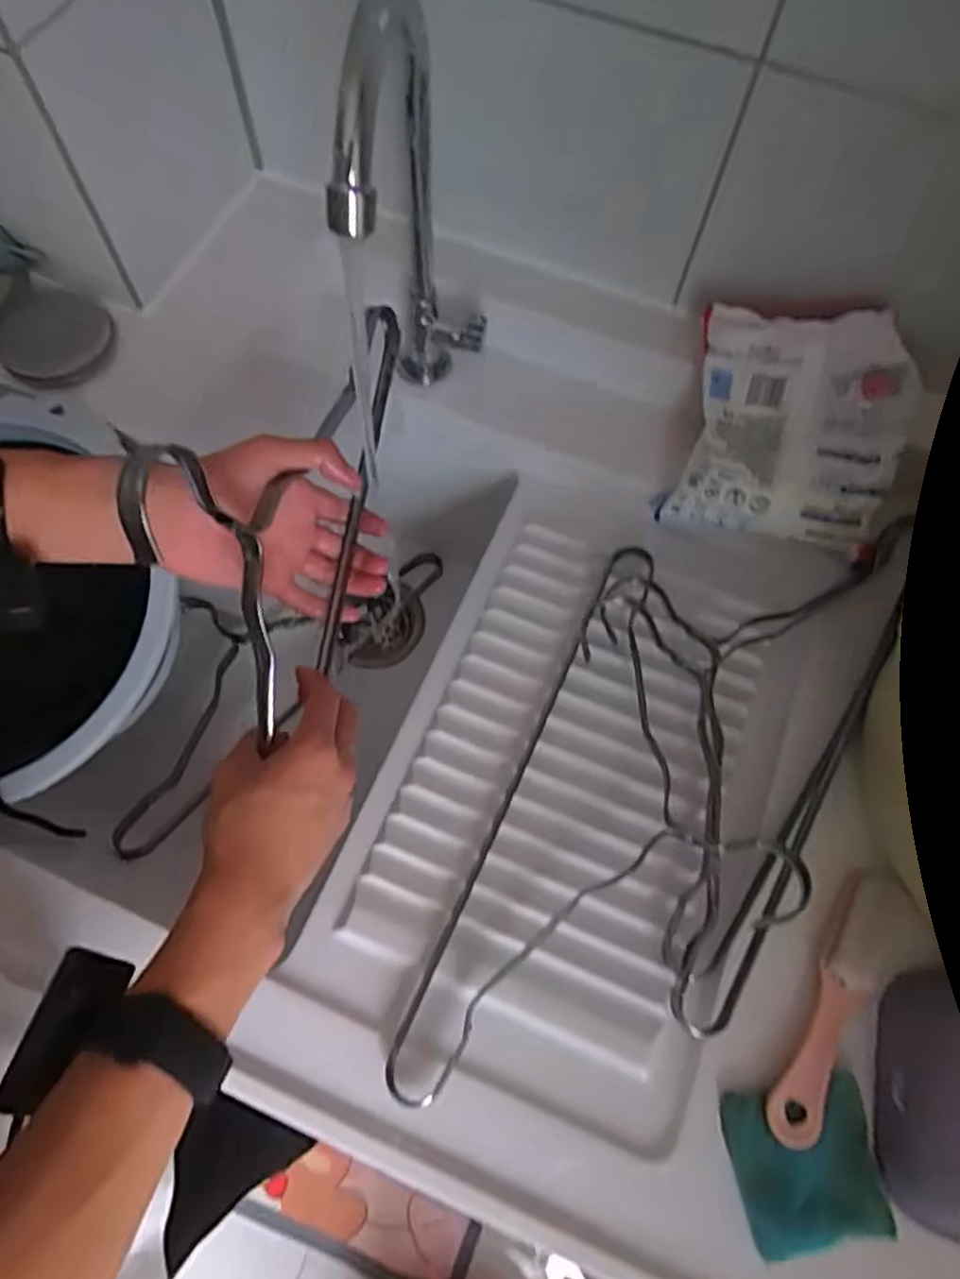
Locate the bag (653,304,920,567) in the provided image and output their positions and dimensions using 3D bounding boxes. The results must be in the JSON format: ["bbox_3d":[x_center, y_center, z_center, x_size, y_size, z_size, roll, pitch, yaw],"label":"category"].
[{"bbox_3d":[0.226,-0.153,0.525,0.150,0.031,0.153,17,100,15],"label":"bag"}]

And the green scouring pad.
[{"bbox_3d":[0.184,0.294,0.402,0.081,0.015,0.076,-8,68,-6],"label":"green scouring pad"}]

